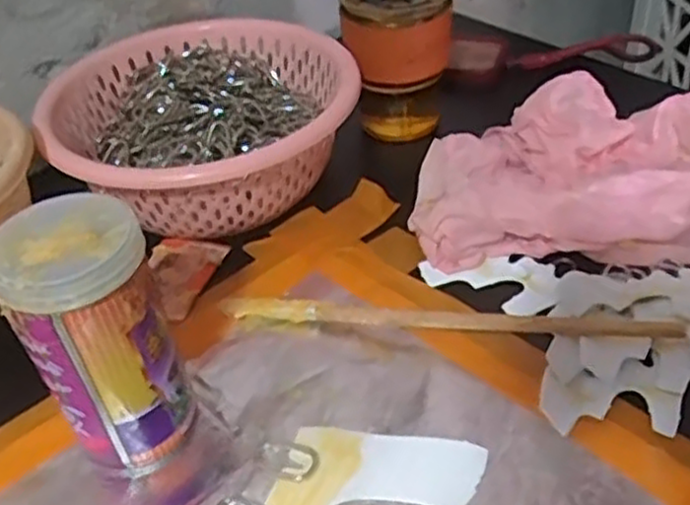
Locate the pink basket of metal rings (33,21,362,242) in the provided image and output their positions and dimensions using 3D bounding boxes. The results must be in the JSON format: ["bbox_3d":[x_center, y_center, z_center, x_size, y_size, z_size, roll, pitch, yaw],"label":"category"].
[{"bbox_3d":[-0.103,-0.093,0.555,0.211,0.083,0.193,-15,41,-11],"label":"pink basket of metal rings"}]

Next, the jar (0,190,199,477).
[{"bbox_3d":[-0.117,0.042,0.358,0.062,0.133,0.056,-21,43,-17],"label":"jar"}]

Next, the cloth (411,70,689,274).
[{"bbox_3d":[0.184,-0.054,0.493,0.271,0.063,0.129,-3,41,3],"label":"cloth"}]

